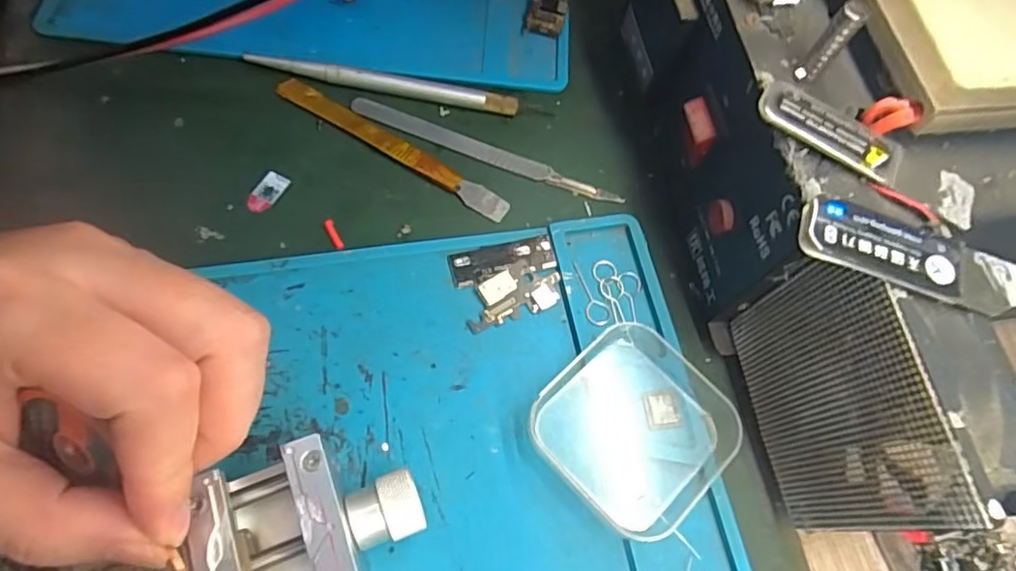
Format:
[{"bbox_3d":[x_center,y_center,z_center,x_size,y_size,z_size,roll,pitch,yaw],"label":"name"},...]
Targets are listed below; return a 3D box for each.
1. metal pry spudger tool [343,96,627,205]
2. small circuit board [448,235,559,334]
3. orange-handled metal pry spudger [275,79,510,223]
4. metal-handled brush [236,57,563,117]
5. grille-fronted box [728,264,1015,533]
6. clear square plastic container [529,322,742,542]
[{"bbox_3d":[-0.011,-0.061,0.270,0.129,0.005,0.009,21,66,4],"label":"metal pry spudger tool"},{"bbox_3d":[0.000,-0.002,0.242,0.043,0.004,0.033,-15,68,-12],"label":"small circuit board"},{"bbox_3d":[-0.052,-0.063,0.263,0.118,0.006,0.012,30,67,8],"label":"orange-handled metal pry spudger"},{"bbox_3d":[-0.050,-0.094,0.275,0.137,0.010,0.007,9,66,-2],"label":"metal-handled brush"},{"bbox_3d":[0.112,0.037,0.194,0.030,0.091,0.077,-7,67,-9],"label":"grille-fronted box"},{"bbox_3d":[0.048,0.052,0.219,0.065,0.009,0.064,-41,76,-20],"label":"clear square plastic container"}]

